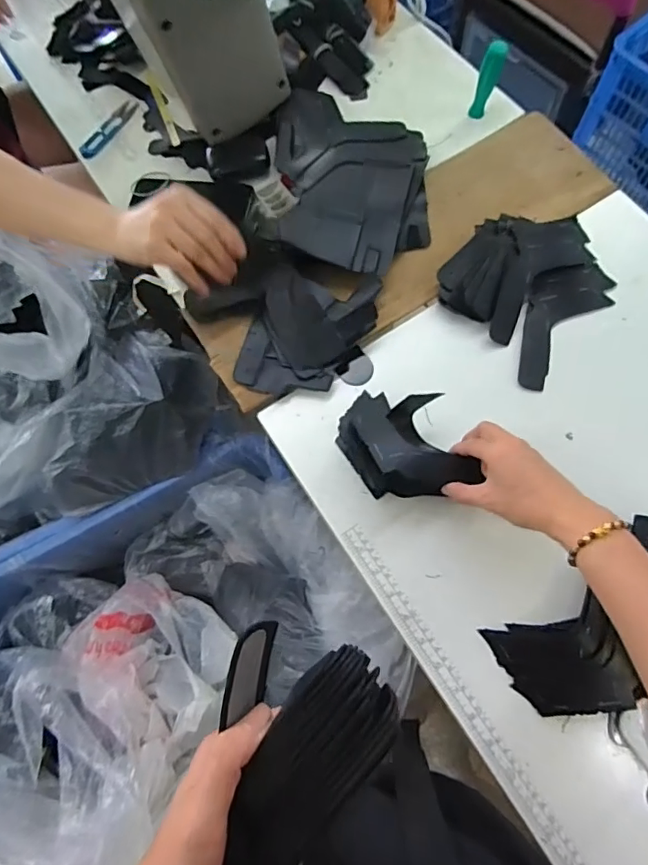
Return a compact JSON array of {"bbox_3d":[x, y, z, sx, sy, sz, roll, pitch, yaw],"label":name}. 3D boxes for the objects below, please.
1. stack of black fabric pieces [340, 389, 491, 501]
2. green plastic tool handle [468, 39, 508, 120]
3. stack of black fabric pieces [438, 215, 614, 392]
[{"bbox_3d":[0.080,0.013,0.529,0.130,0.071,0.096,3,72,4],"label":"stack of black fabric pieces"},{"bbox_3d":[0.210,-0.449,0.664,0.026,0.095,0.020,16,73,8],"label":"green plastic tool handle"},{"bbox_3d":[0.239,-0.172,0.591,0.171,0.046,0.166,-42,75,-10],"label":"stack of black fabric pieces"}]

